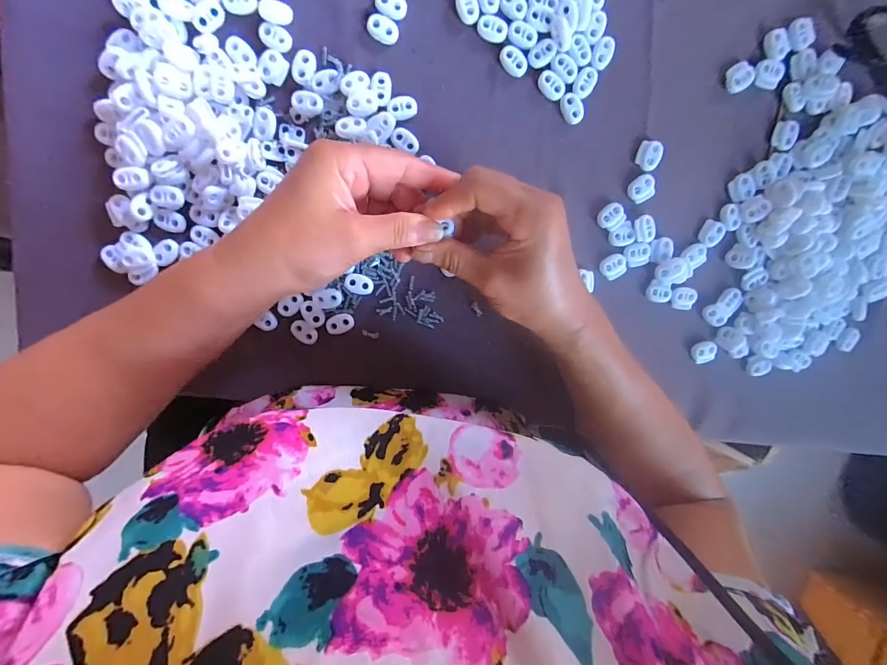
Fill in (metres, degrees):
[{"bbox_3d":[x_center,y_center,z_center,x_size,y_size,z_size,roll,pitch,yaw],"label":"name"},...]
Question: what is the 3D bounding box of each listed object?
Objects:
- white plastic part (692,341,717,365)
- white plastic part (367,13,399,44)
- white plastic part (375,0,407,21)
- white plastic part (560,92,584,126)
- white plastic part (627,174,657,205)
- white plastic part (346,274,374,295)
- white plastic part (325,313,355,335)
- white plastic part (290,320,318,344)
[{"bbox_3d":[0.235,0.018,0.354,0.022,0.004,0.018,-19,101,0],"label":"white plastic part"},{"bbox_3d":[-0.044,-0.222,0.287,0.023,0.004,0.016,18,98,-7],"label":"white plastic part"},{"bbox_3d":[-0.038,-0.237,0.283,0.023,0.004,0.017,18,98,-7],"label":"white plastic part"},{"bbox_3d":[0.100,-0.174,0.306,0.016,0.004,0.023,-28,100,2],"label":"white plastic part"},{"bbox_3d":[0.163,-0.117,0.321,0.023,0.004,0.018,-35,100,3],"label":"white plastic part"},{"bbox_3d":[-0.067,-0.039,0.317,0.022,0.006,0.015,18,98,-7],"label":"white plastic part"},{"bbox_3d":[-0.085,-0.007,0.324,0.023,0.004,0.015,-23,101,1],"label":"white plastic part"},{"bbox_3d":[-0.113,0.000,0.319,0.022,0.004,0.015,34,96,-9],"label":"white plastic part"}]

